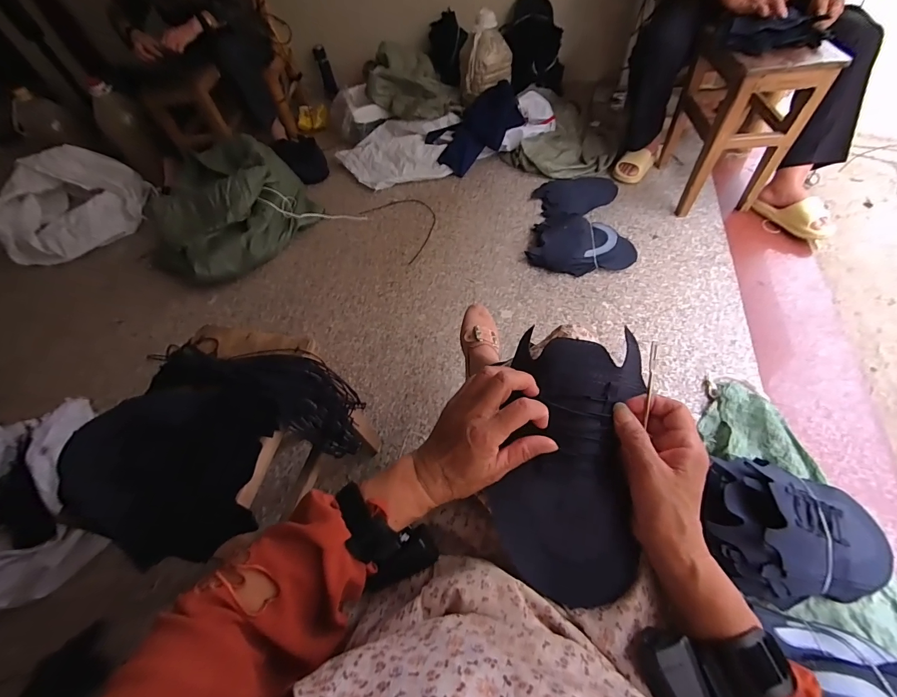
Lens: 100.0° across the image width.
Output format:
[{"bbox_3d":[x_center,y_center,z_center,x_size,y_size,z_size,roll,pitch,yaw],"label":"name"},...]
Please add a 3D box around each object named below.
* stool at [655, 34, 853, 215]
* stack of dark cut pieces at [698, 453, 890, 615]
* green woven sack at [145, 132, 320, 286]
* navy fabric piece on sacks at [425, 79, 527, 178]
[{"bbox_3d":[0.848,-0.662,1.130,0.250,0.418,0.323,4,58,9],"label":"stool"},{"bbox_3d":[0.621,0.311,0.669,0.276,0.097,0.235,-4,56,6],"label":"stack of dark cut pieces"},{"bbox_3d":[-0.703,-0.451,1.237,0.270,0.294,0.523,28,64,24],"label":"green woven sack"},{"bbox_3d":[0.109,-0.852,1.474,0.368,0.077,0.217,-36,87,9],"label":"navy fabric piece on sacks"}]

